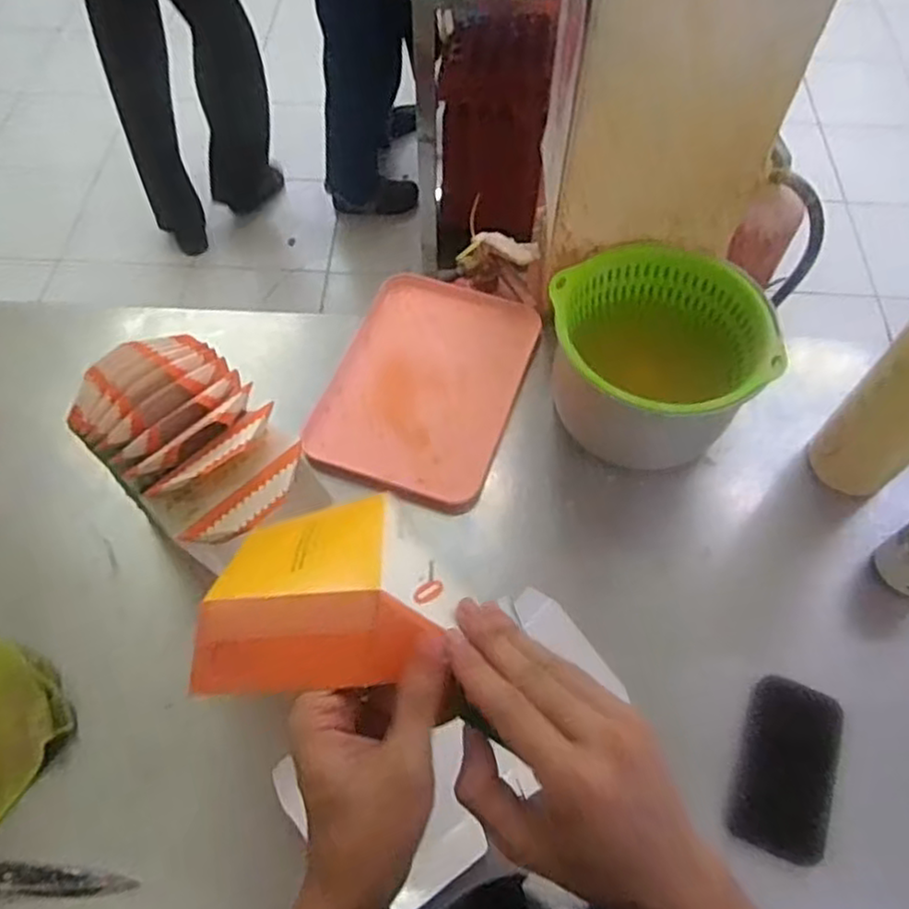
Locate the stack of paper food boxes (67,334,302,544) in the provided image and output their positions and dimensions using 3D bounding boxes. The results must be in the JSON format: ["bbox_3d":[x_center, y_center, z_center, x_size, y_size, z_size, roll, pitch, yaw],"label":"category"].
[{"bbox_3d":[-0.184,-0.012,0.500,0.152,0.073,0.109,41,67,20],"label":"stack of paper food boxes"}]

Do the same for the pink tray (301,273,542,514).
[{"bbox_3d":[-0.036,-0.090,0.883,0.226,0.026,0.314,17,61,8],"label":"pink tray"}]

